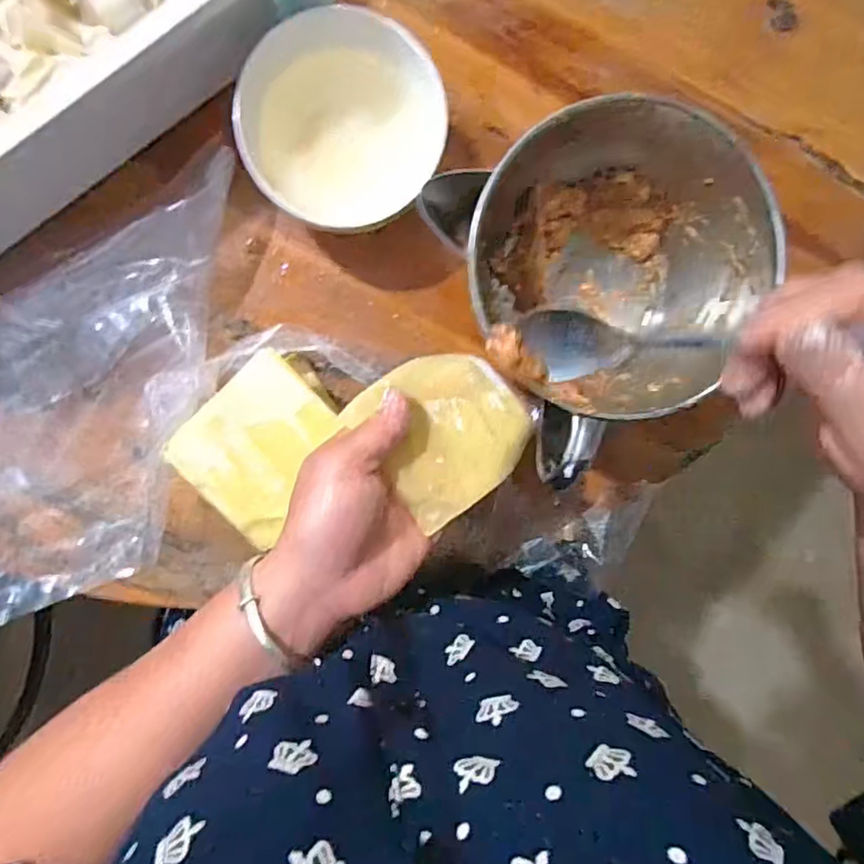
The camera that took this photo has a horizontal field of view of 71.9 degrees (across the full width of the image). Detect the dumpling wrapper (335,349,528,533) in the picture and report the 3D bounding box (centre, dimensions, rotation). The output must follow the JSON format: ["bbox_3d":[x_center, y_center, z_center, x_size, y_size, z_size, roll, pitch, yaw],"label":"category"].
[{"bbox_3d":[0.006,-0.002,0.314,0.080,0.010,0.080,-38,87,-11],"label":"dumpling wrapper"}]

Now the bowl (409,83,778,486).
[{"bbox_3d":[0.098,-0.095,0.355,0.150,0.111,0.164,-30,96,-1],"label":"bowl"}]

